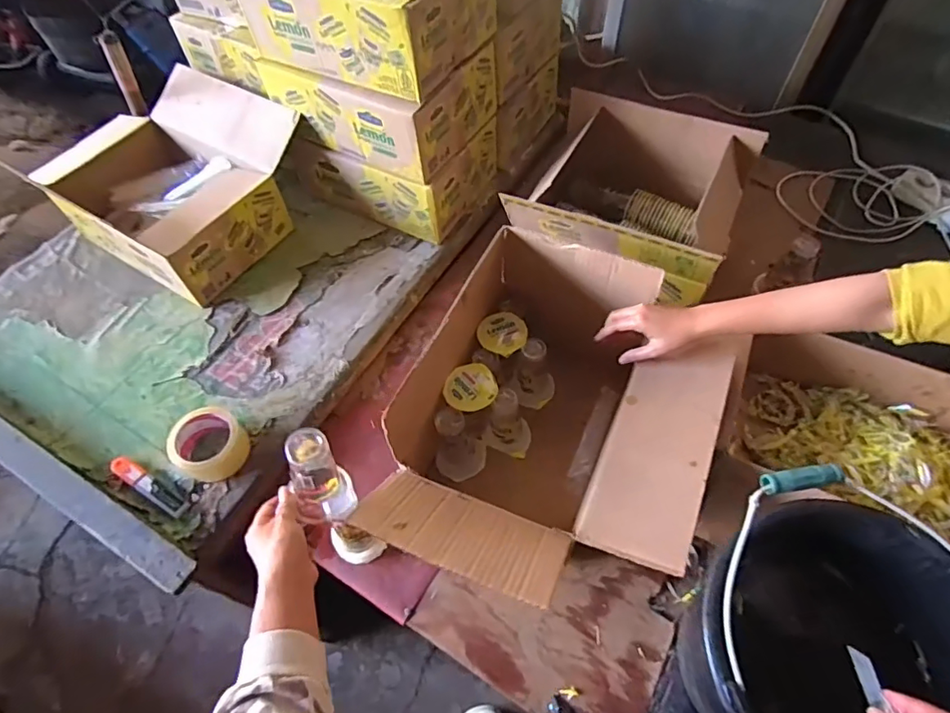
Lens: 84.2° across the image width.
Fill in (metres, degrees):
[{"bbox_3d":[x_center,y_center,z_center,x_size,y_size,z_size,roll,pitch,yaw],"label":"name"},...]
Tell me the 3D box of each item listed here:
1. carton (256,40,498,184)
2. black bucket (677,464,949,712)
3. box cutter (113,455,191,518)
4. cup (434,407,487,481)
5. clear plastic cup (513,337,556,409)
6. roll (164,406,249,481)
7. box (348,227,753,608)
[{"bbox_3d":[-0.166,-0.482,0.938,0.338,0.128,0.240,28,62,17],"label":"carton"},{"bbox_3d":[0.354,0.319,0.560,0.270,0.295,0.299,-33,63,-19],"label":"black bucket"},{"bbox_3d":[-0.466,0.185,0.751,0.134,0.021,0.025,28,62,17],"label":"box cutter"},{"bbox_3d":[-0.020,0.132,0.765,0.073,0.129,0.069,0,57,0],"label":"cup"},{"bbox_3d":[0.097,0.025,0.824,0.070,0.117,0.065,0,57,0],"label":"clear plastic cup"},{"bbox_3d":[-0.385,0.123,0.760,0.102,0.059,0.093,0,57,0],"label":"roll"},{"bbox_3d":[0.122,0.094,0.714,0.362,0.246,0.473,20,60,13],"label":"box"}]

